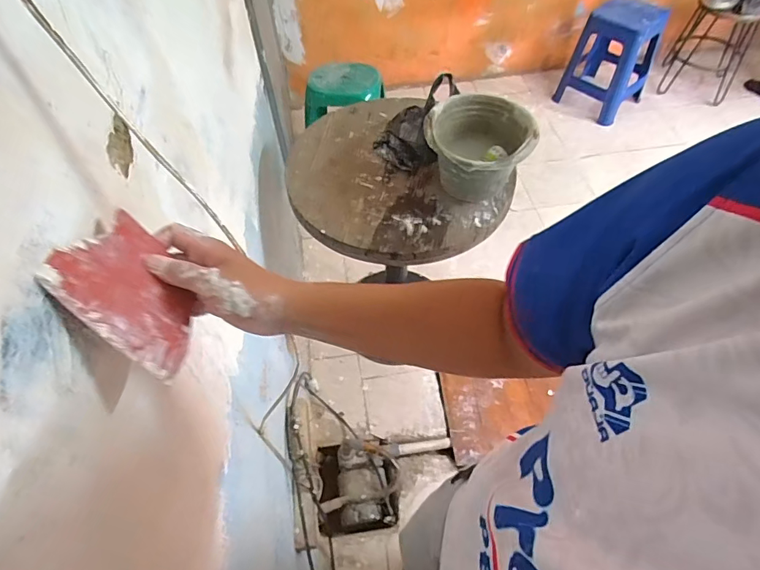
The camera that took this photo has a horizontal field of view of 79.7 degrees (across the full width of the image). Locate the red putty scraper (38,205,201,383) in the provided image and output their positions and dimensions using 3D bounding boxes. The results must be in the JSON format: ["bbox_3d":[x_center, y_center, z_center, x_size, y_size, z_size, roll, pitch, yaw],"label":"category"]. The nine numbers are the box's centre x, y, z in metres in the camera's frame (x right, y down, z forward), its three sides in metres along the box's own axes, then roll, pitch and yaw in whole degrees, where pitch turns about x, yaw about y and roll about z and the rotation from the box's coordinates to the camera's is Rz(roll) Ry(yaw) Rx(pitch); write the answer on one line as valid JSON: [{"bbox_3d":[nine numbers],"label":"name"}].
[{"bbox_3d":[-0.196,0.003,0.371,0.006,0.119,0.105,-23,36,22],"label":"red putty scraper"}]

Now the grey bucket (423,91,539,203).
[{"bbox_3d":[0.225,-0.302,1.060,0.236,0.164,0.250,-1,55,1],"label":"grey bucket"}]

